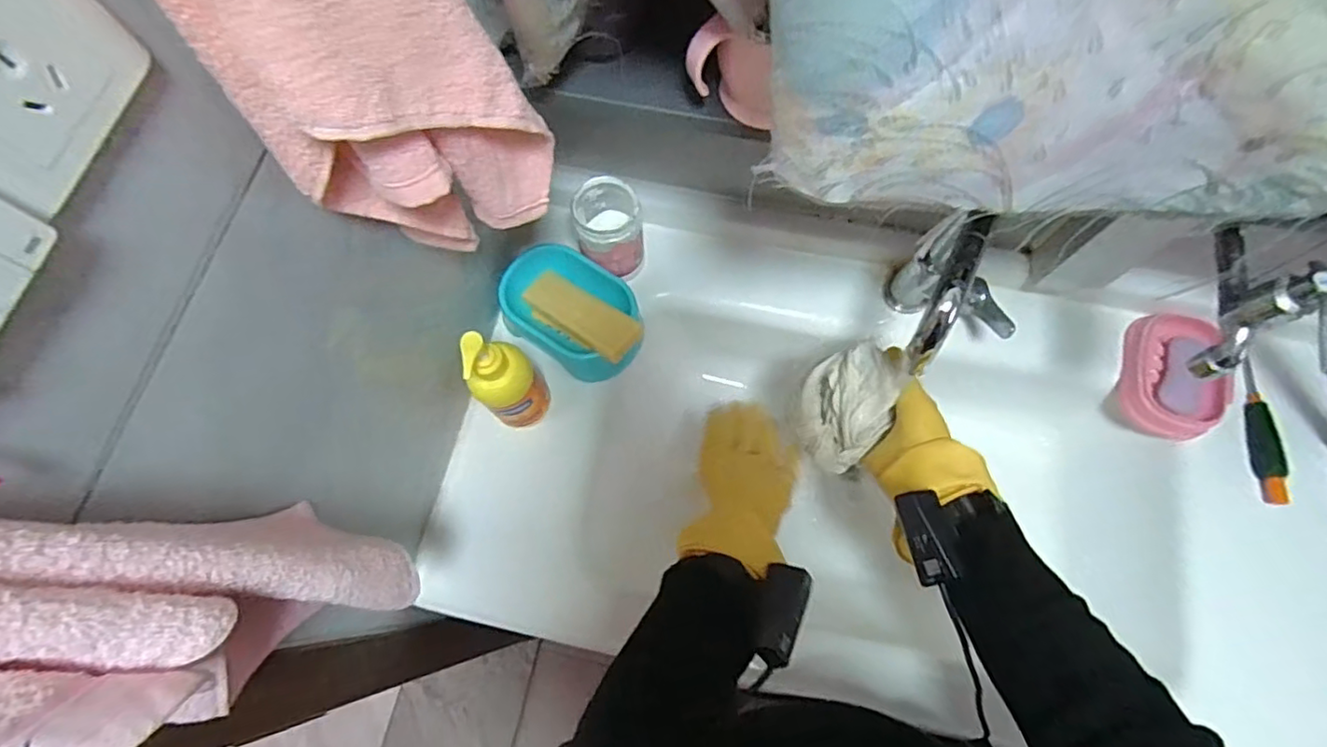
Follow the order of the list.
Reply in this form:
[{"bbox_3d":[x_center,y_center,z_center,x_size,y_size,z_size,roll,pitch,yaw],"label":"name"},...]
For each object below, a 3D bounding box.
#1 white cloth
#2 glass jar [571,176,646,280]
[{"bbox_3d":[0.175,0.027,0.584,0.083,0.045,0.112,40,76,13],"label":"white cloth"},{"bbox_3d":[-0.059,-0.157,0.688,0.075,0.089,0.079,0,71,1],"label":"glass jar"}]

